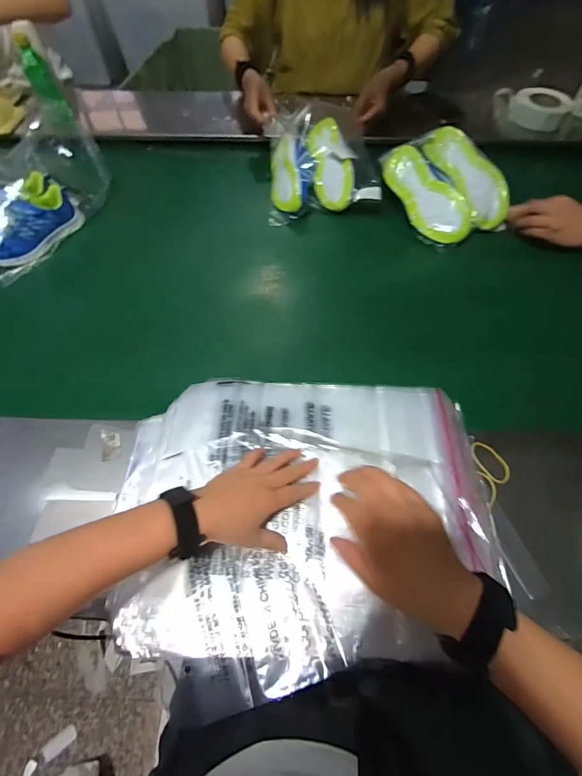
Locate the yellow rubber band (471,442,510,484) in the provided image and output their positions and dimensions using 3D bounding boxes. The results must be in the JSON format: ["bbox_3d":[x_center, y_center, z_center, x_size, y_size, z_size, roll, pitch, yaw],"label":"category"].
[{"bbox_3d":[0.268,0.099,0.480,0.037,0.005,0.061,-20,58,-16],"label":"yellow rubber band"}]

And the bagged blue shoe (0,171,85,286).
[{"bbox_3d":[-0.526,-0.331,0.705,0.115,0.095,0.220,37,65,19],"label":"bagged blue shoe"}]

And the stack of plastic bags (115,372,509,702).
[{"bbox_3d":[0.015,0.145,0.436,0.450,0.036,0.338,2,59,0],"label":"stack of plastic bags"}]

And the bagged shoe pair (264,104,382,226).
[{"bbox_3d":[0.068,-0.487,0.785,0.224,0.117,0.243,1,59,0],"label":"bagged shoe pair"}]

